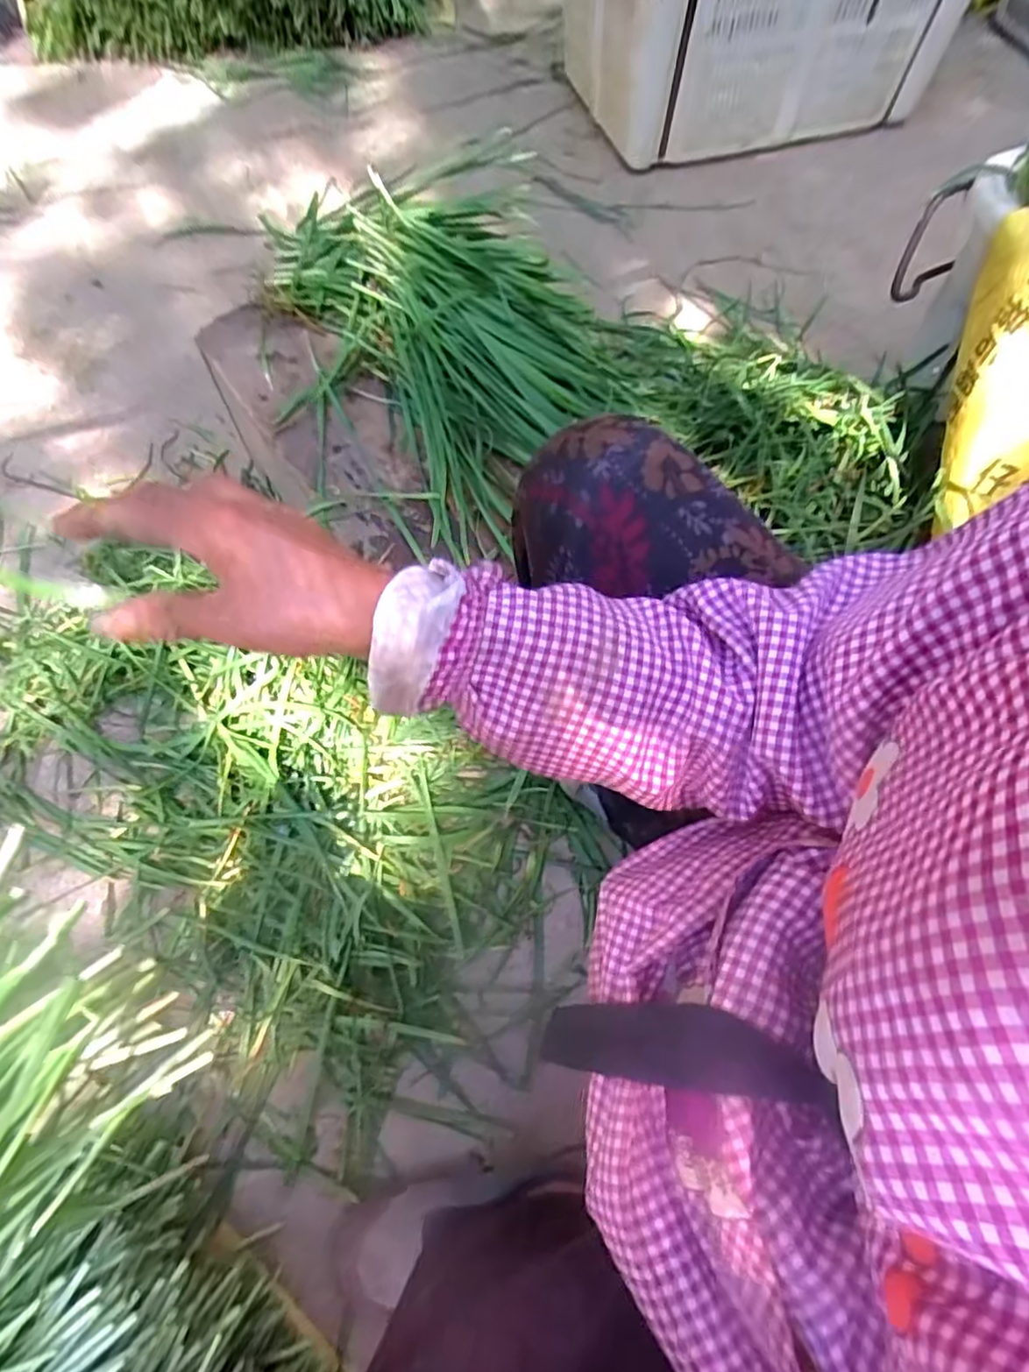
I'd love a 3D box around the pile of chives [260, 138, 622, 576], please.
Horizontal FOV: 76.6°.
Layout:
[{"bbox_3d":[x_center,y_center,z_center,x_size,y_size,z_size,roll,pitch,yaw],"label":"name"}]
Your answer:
[{"bbox_3d":[-0.041,-0.349,0.606,0.275,0.099,0.372,-32,70,-16],"label":"pile of chives"}]

